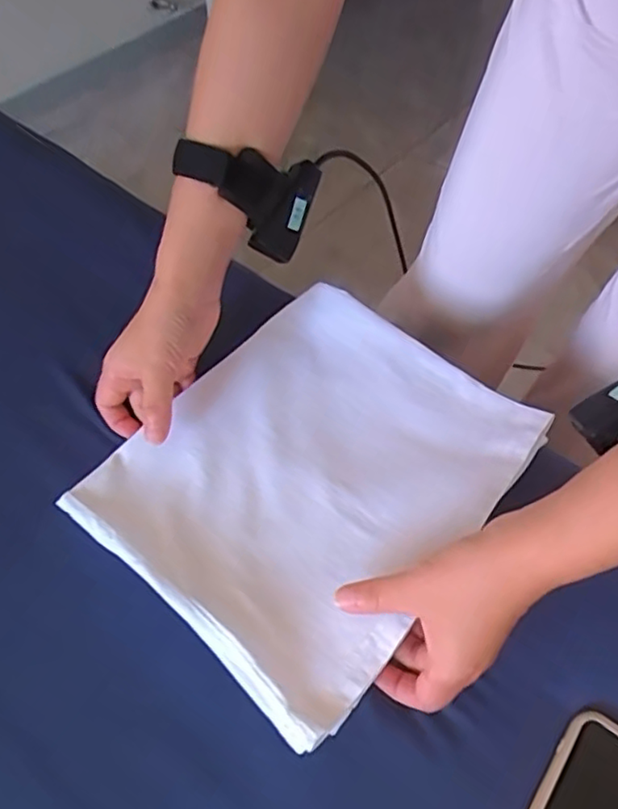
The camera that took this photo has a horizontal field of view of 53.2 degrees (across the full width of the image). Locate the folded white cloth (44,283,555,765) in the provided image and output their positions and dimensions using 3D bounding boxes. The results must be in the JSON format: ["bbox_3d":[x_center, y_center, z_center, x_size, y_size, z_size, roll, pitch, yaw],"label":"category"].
[{"bbox_3d":[0.005,0.037,0.431,0.227,0.026,0.274,35,61,21],"label":"folded white cloth"}]

